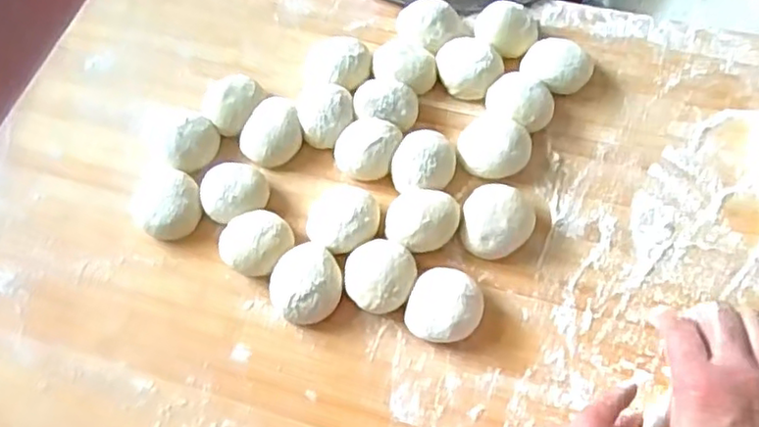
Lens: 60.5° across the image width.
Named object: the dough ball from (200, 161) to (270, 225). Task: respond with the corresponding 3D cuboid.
[{"bbox_3d":[-0.116,-0.018,0.517,0.051,0.032,0.047,-2,64,4],"label":"dough ball"}]

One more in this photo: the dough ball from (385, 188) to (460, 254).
[{"bbox_3d":[0.031,0.004,0.488,0.051,0.032,0.049,-2,64,4],"label":"dough ball"}]

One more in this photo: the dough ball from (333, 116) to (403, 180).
[{"bbox_3d":[-0.010,-0.051,0.522,0.050,0.033,0.048,-2,64,4],"label":"dough ball"}]

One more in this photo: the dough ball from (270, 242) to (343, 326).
[{"bbox_3d":[-0.054,0.050,0.476,0.053,0.030,0.056,-2,64,4],"label":"dough ball"}]

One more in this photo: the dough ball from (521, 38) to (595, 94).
[{"bbox_3d":[0.149,-0.124,0.556,0.049,0.026,0.052,-2,64,4],"label":"dough ball"}]

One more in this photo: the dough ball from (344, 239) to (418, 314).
[{"bbox_3d":[0.000,0.046,0.474,0.052,0.028,0.050,-2,64,4],"label":"dough ball"}]

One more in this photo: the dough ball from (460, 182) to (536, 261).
[{"bbox_3d":[0.089,0.007,0.486,0.052,0.033,0.050,-2,64,4],"label":"dough ball"}]

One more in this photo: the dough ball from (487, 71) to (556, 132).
[{"bbox_3d":[0.116,-0.093,0.539,0.044,0.030,0.054,-35,66,-12],"label":"dough ball"}]

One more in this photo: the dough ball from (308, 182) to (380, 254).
[{"bbox_3d":[-0.028,0.005,0.496,0.052,0.028,0.050,-2,64,4],"label":"dough ball"}]

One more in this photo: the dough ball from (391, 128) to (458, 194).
[{"bbox_3d":[0.035,-0.038,0.514,0.046,0.031,0.053,15,66,12],"label":"dough ball"}]

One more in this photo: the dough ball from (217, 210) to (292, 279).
[{"bbox_3d":[-0.093,0.024,0.491,0.047,0.031,0.049,-2,64,4],"label":"dough ball"}]

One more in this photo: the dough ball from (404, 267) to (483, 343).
[{"bbox_3d":[0.046,0.067,0.461,0.050,0.027,0.052,-2,64,4],"label":"dough ball"}]

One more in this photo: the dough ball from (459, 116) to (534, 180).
[{"bbox_3d":[0.090,-0.056,0.522,0.054,0.028,0.054,-2,64,4],"label":"dough ball"}]

